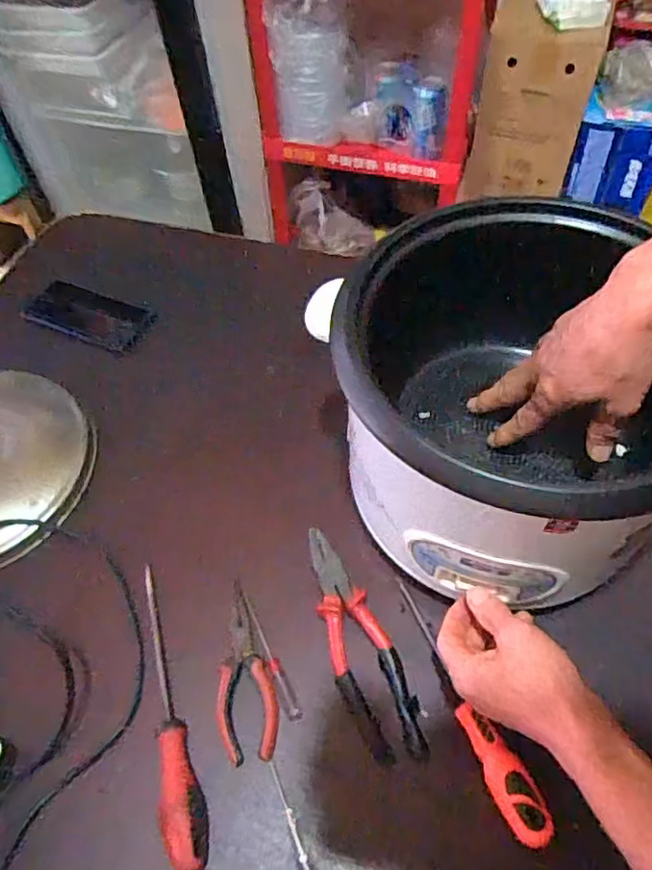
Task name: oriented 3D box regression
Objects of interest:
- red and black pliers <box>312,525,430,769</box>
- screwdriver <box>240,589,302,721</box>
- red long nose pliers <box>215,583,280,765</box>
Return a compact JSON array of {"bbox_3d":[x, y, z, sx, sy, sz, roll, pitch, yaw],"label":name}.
[{"bbox_3d":[0.024,0.181,0.550,0.054,0.030,0.212,-20,56,-11],"label":"red and black pliers"},{"bbox_3d":[-0.053,0.196,0.553,0.012,0.018,0.130,-23,57,-13],"label":"screwdriver"},{"bbox_3d":[-0.076,0.209,0.549,0.052,0.028,0.155,-11,55,-5],"label":"red long nose pliers"}]

